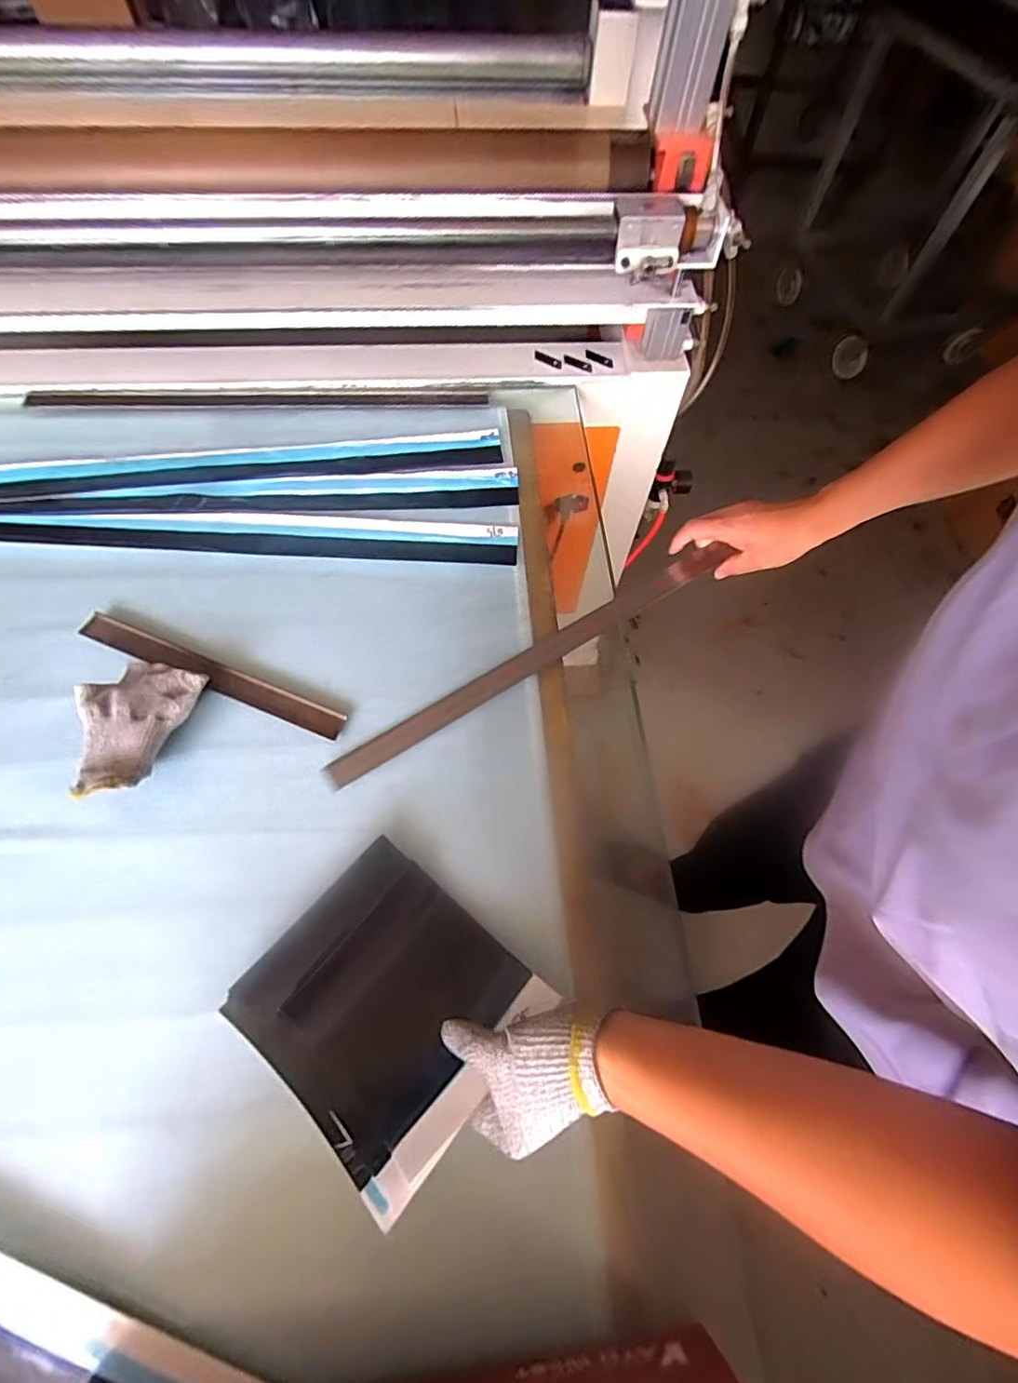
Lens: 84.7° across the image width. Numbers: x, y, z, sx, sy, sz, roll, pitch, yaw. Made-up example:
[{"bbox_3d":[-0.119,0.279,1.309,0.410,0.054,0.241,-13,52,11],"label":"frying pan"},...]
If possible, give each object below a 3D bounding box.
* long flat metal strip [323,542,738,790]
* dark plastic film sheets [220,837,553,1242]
[{"bbox_3d":[0.010,-0.024,0.555,0.409,0.008,0.027,-30,69,-15],"label":"long flat metal strip"},{"bbox_3d":[-0.091,0.225,0.405,0.178,0.049,0.166,38,69,15],"label":"dark plastic film sheets"}]

